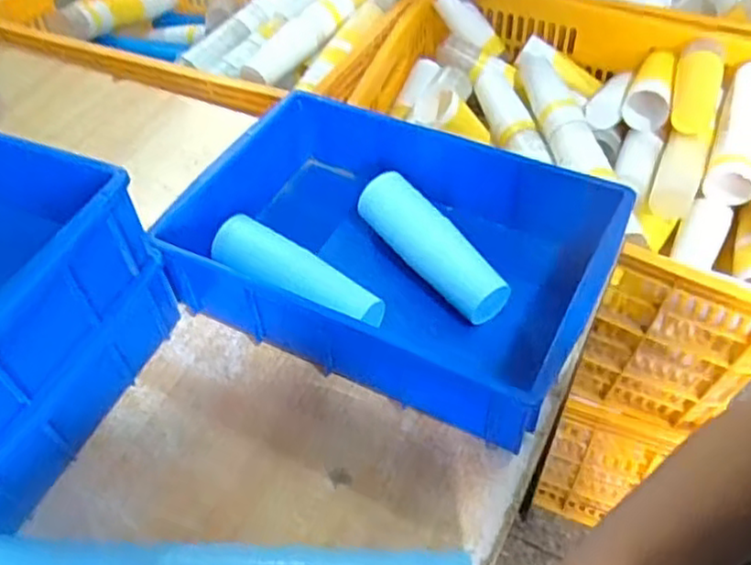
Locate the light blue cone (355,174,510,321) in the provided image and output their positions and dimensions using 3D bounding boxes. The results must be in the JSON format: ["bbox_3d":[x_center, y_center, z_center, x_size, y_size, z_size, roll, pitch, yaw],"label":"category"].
[{"bbox_3d":[0.059,-0.040,0.732,0.052,0.050,0.198,-32,55,-22],"label":"light blue cone"}]

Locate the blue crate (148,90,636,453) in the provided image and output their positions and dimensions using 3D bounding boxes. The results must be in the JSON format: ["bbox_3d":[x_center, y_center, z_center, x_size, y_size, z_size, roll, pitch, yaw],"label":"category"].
[{"bbox_3d":[0.020,-0.034,0.721,0.406,0.110,0.282,19,53,19],"label":"blue crate"}]

